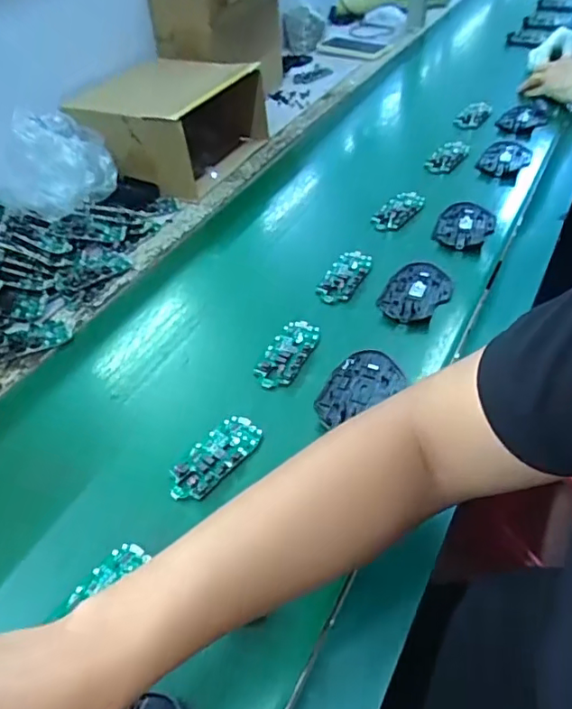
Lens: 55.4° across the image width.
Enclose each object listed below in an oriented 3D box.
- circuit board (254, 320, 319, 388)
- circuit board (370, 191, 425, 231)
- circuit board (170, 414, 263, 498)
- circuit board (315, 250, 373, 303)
[{"bbox_3d":[0.002,-0.004,0.592,0.047,0.007,0.097,19,50,19],"label":"circuit board"},{"bbox_3d":[0.160,-0.205,0.779,0.092,0.017,0.045,-36,55,-28],"label":"circuit board"},{"bbox_3d":[-0.066,0.093,0.504,0.045,0.008,0.098,30,55,27],"label":"circuit board"},{"bbox_3d":[0.074,-0.100,0.681,0.046,0.010,0.104,19,50,20],"label":"circuit board"}]

